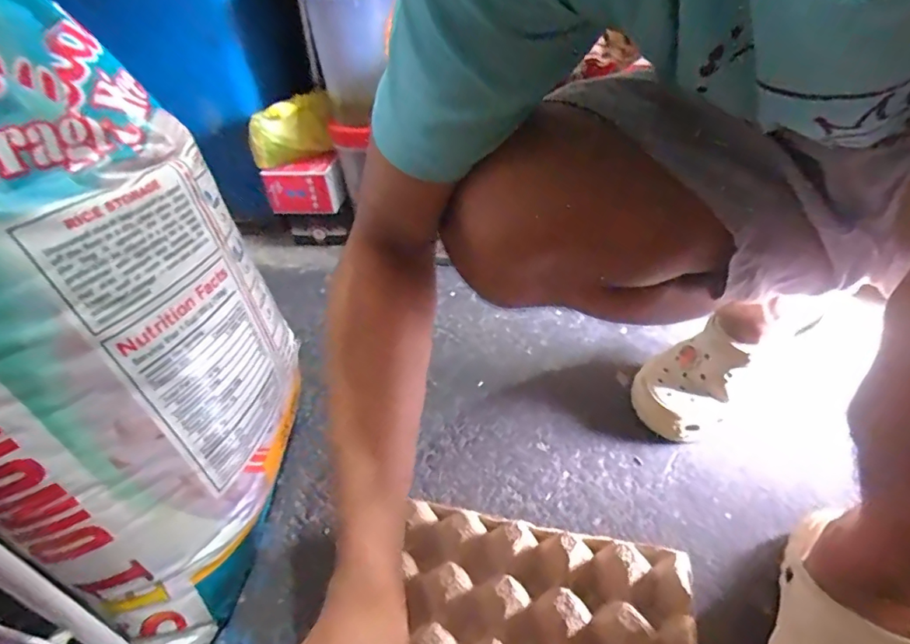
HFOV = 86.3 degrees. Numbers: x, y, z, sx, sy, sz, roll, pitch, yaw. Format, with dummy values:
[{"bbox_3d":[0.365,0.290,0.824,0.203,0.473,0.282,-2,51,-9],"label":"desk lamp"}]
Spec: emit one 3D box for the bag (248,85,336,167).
[{"bbox_3d":[-0.315,-0.375,0.934,0.078,0.102,0.161,18,44,26],"label":"bag"}]

